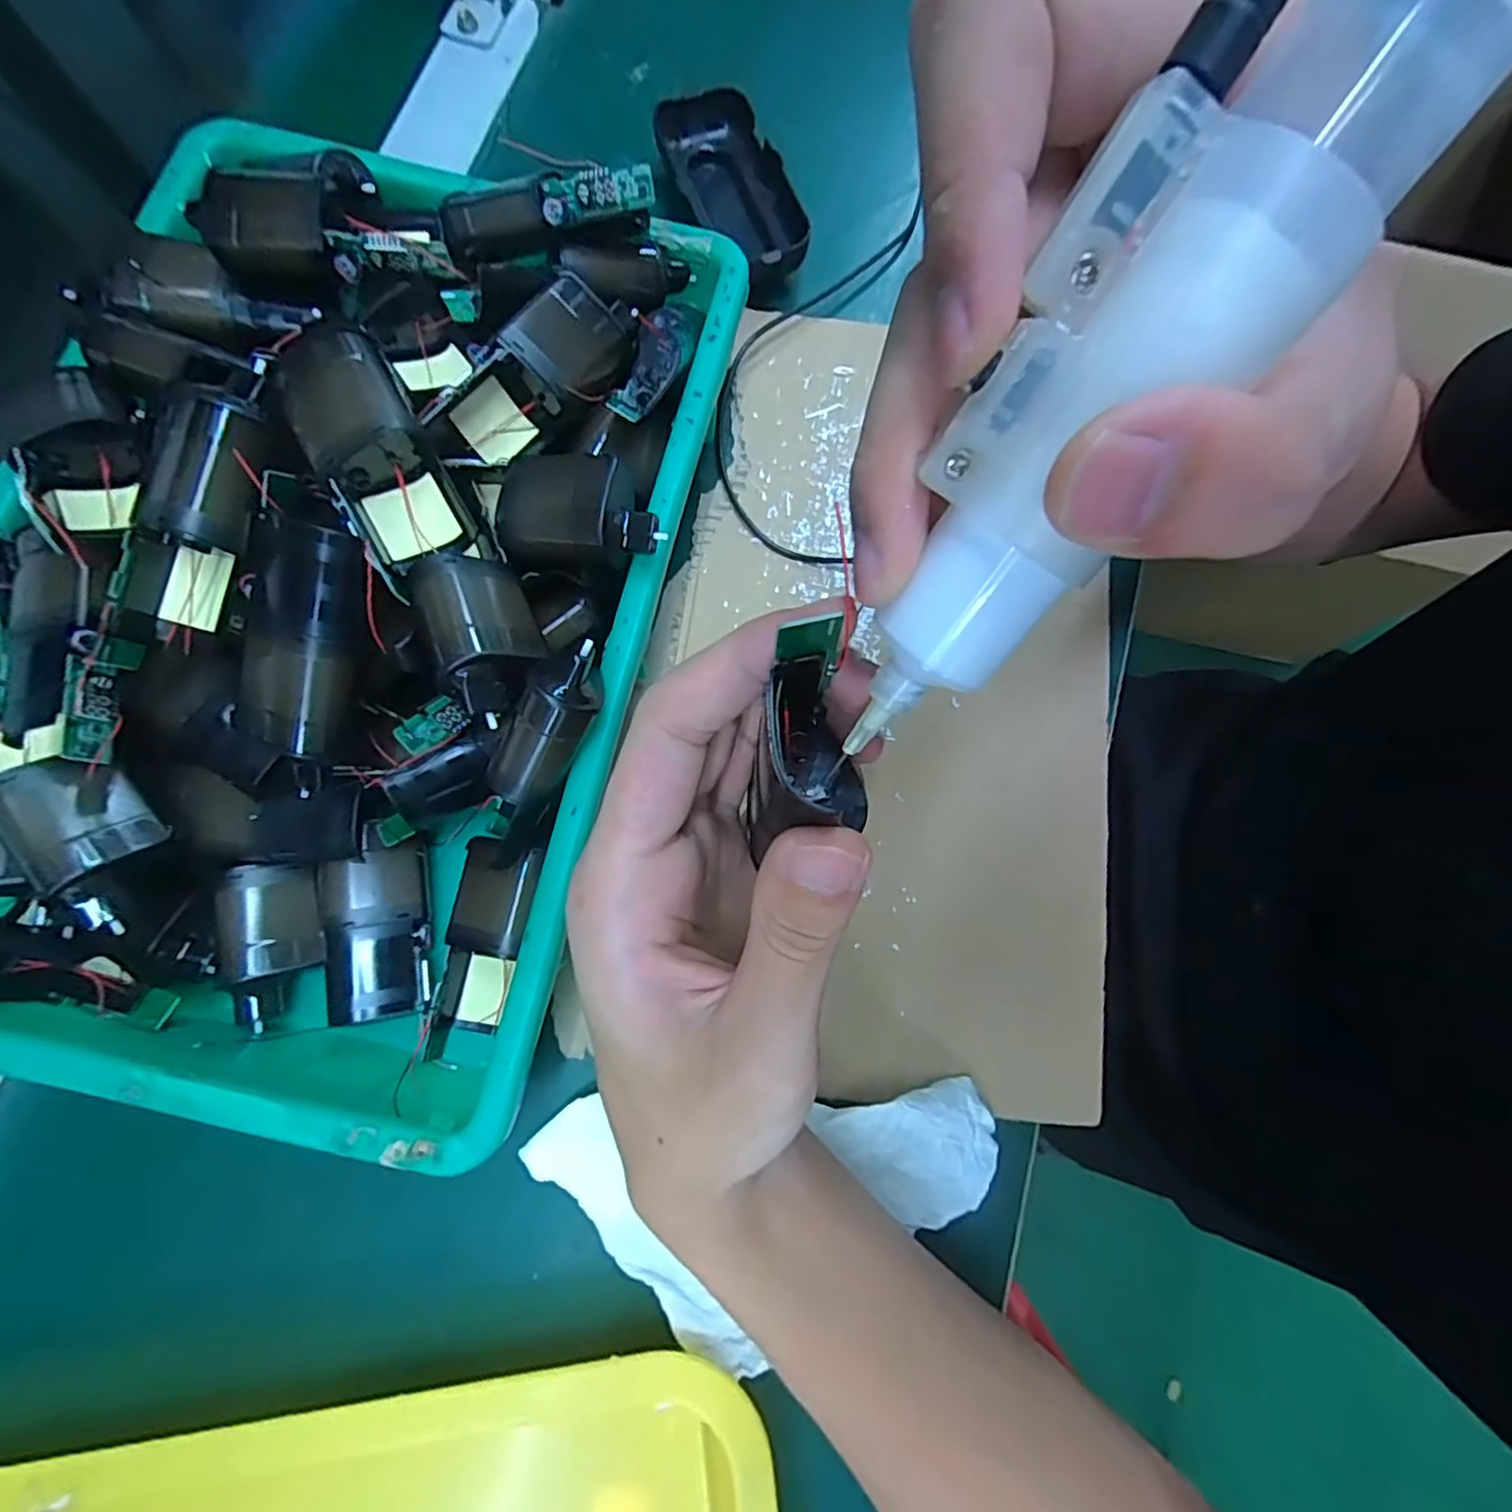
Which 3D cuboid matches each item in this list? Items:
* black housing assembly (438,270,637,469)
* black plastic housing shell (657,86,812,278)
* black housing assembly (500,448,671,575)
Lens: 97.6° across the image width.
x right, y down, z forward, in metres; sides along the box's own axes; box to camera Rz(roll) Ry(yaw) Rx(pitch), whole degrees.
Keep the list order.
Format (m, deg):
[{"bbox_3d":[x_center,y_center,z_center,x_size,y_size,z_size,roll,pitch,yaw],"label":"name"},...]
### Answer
[{"bbox_3d":[-0.086,-0.145,0.258,0.036,0.030,0.084,47,71,-30],"label":"black housing assembly"},{"bbox_3d":[-0.010,-0.292,0.343,0.048,0.026,0.114,-22,79,-6],"label":"black plastic housing shell"},{"bbox_3d":[-0.063,-0.087,0.241,0.057,0.024,0.035,12,77,1],"label":"black housing assembly"}]

